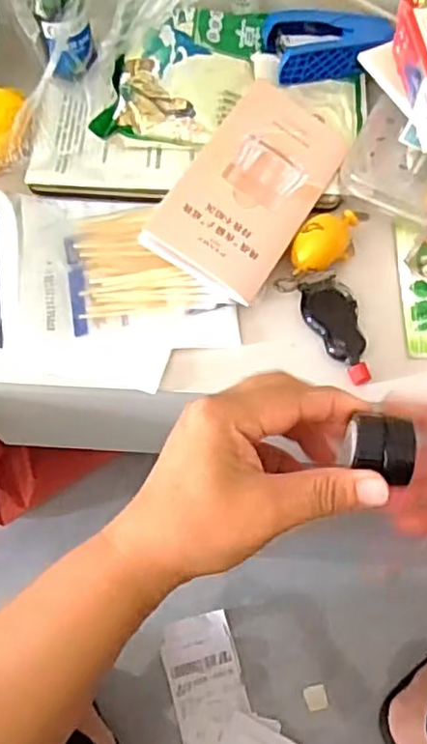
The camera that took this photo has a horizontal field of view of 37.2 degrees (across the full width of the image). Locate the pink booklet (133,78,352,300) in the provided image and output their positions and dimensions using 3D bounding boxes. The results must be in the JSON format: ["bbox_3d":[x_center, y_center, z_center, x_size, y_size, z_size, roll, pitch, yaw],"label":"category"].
[{"bbox_3d":[0.030,-0.133,0.448,0.086,0.011,0.163,35,68,-5],"label":"pink booklet"}]

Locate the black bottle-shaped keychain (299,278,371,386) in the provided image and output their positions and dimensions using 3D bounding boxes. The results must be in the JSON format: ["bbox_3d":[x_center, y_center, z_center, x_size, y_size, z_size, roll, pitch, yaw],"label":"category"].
[{"bbox_3d":[0.086,-0.027,0.430,0.036,0.013,0.075,-14,67,-4],"label":"black bottle-shaped keychain"}]

